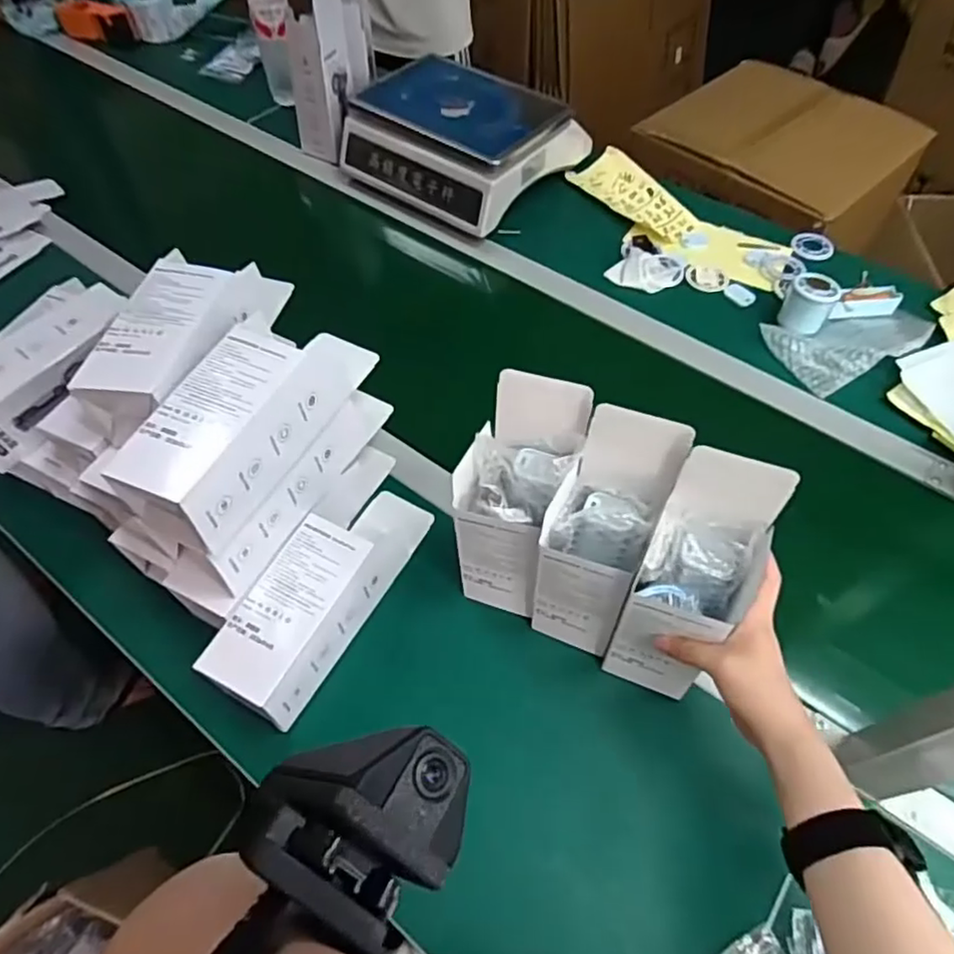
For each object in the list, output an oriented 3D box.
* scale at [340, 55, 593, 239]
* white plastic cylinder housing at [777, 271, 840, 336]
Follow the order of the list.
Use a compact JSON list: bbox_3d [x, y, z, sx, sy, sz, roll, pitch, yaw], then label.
[{"bbox_3d":[-0.016,-0.522,0.983,0.290,0.130,0.272,34,63,20],"label":"scale"},{"bbox_3d":[0.412,-0.214,0.795,0.053,0.063,0.056,28,61,17],"label":"white plastic cylinder housing"}]

